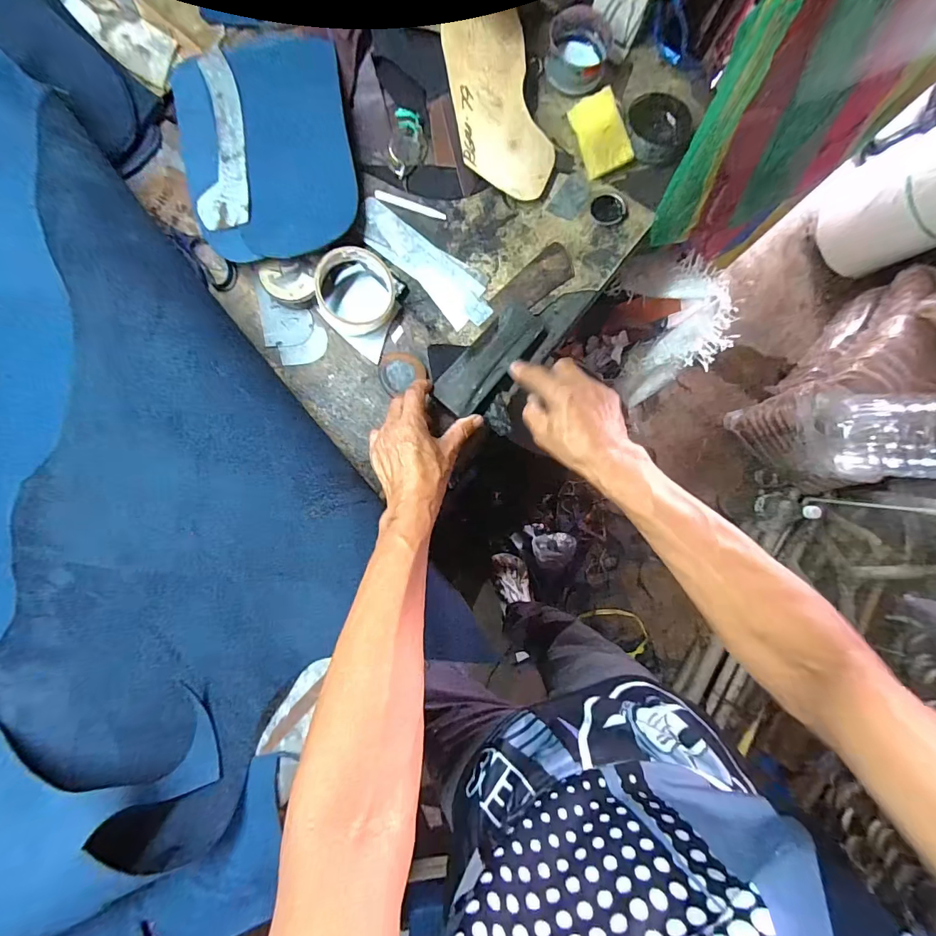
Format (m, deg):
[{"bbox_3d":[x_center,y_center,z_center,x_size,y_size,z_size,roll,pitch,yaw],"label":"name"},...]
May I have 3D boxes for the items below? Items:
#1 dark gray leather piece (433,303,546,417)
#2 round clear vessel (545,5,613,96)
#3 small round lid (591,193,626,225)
[{"bbox_3d":[0.025,-0.122,0.486,0.052,0.013,0.151,40,76,1],"label":"dark gray leather piece"},{"bbox_3d":[0.133,-0.499,0.522,0.074,0.047,0.069,0,87,-1],"label":"round clear vessel"},{"bbox_3d":[0.171,-0.314,0.523,0.040,0.008,0.038,0,87,-1],"label":"small round lid"}]

